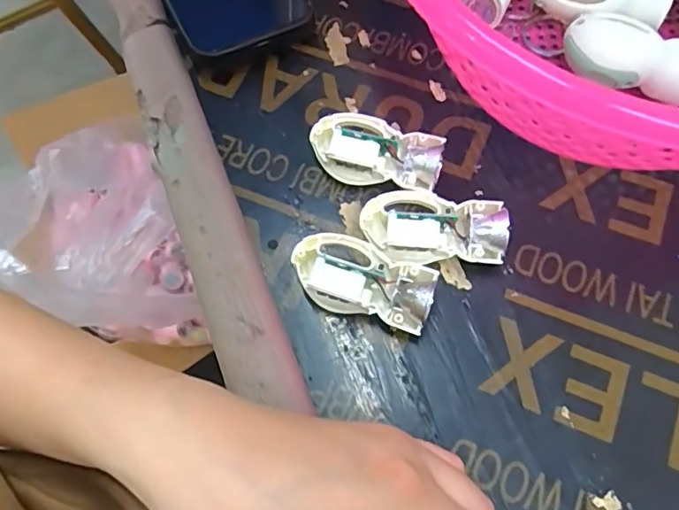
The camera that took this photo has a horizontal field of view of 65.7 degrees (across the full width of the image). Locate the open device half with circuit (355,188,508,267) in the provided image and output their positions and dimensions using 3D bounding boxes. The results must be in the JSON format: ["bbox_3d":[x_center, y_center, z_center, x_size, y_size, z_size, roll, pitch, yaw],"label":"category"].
[{"bbox_3d":[0.044,-0.011,0.251,0.065,0.022,0.037,0,69,2],"label":"open device half with circuit"}]

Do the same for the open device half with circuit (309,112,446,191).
[{"bbox_3d":[0.018,-0.051,0.268,0.066,0.023,0.030,21,71,10],"label":"open device half with circuit"}]

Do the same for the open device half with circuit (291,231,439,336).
[{"bbox_3d":[0.011,0.012,0.244,0.065,0.023,0.032,19,70,9],"label":"open device half with circuit"}]

